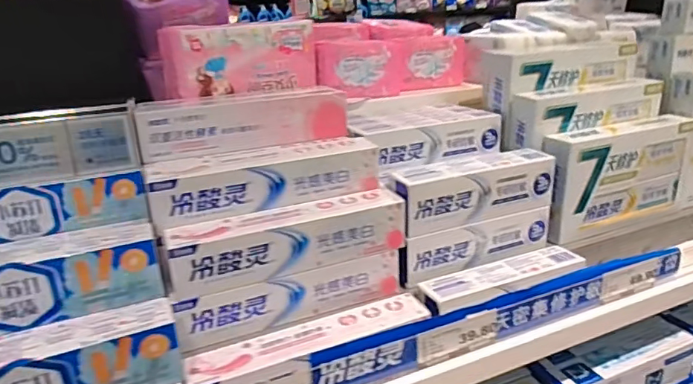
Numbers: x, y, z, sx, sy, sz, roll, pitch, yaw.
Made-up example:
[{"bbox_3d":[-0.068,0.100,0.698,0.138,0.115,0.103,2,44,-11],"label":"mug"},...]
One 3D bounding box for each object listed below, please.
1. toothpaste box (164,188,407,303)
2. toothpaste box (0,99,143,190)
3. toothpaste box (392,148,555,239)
[{"bbox_3d":[-0.053,0.046,0.482,0.226,0.054,0.040,-11,20,-21],"label":"toothpaste box"},{"bbox_3d":[-0.307,-0.033,0.433,0.225,0.056,0.034,-12,20,-23],"label":"toothpaste box"},{"bbox_3d":[0.146,-0.004,0.555,0.199,0.067,0.039,-11,20,-20],"label":"toothpaste box"}]

